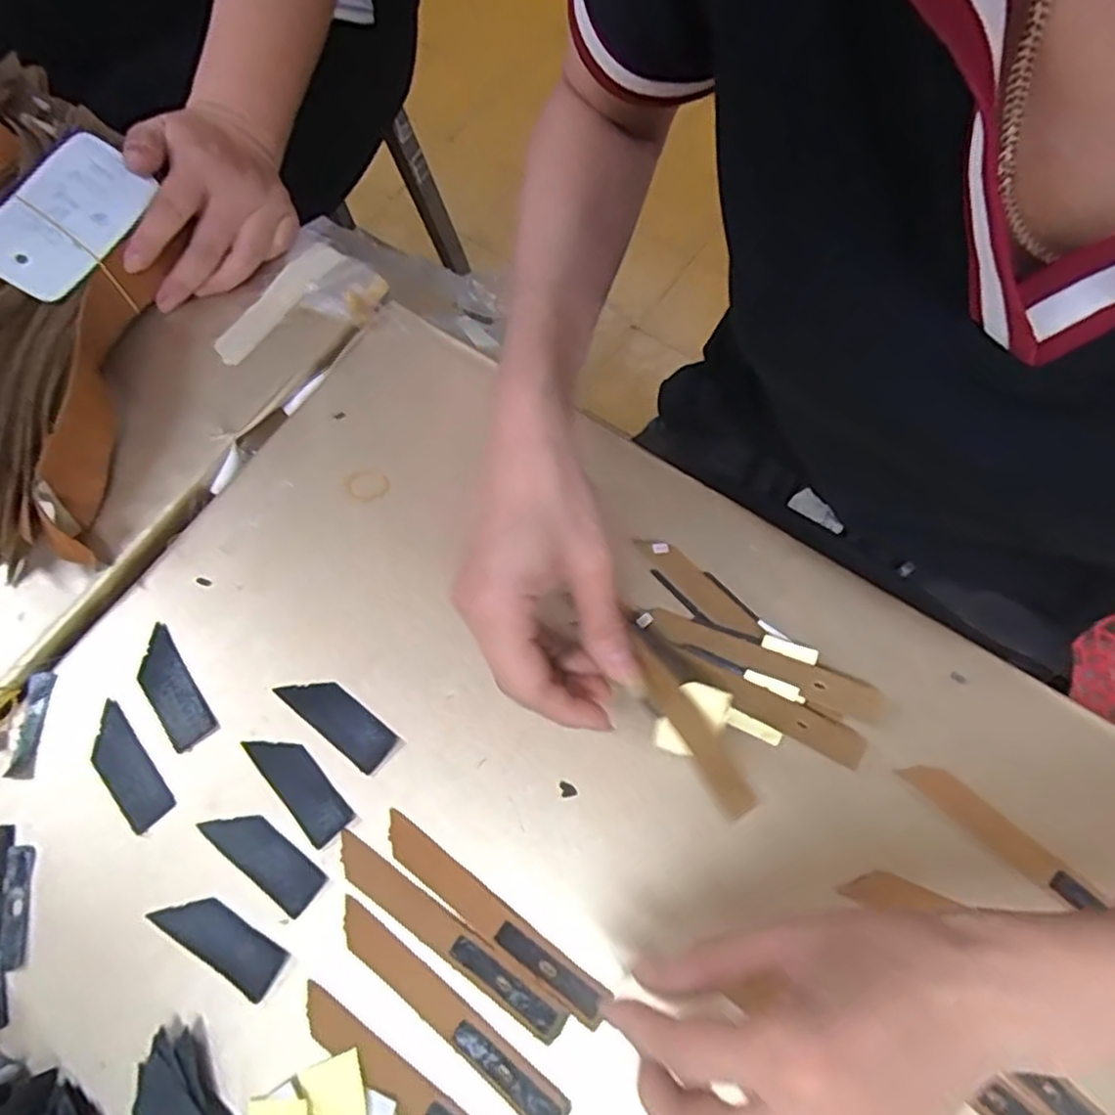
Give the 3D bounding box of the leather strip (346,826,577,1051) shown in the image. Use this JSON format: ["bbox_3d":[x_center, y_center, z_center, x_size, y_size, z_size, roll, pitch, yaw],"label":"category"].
[{"bbox_3d":[-0.052,0.170,0.319,0.126,0.004,0.016,33,74,14],"label":"leather strip"}]

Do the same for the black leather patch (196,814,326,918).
[{"bbox_3d":[-0.141,0.141,0.335,0.065,0.004,0.023,34,74,14],"label":"black leather patch"}]

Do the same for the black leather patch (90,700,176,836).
[{"bbox_3d":[-0.220,0.106,0.357,0.024,0.004,0.066,-40,73,-11],"label":"black leather patch"}]

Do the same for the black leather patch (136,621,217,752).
[{"bbox_3d":[-0.204,0.067,0.369,0.024,0.004,0.067,-36,72,-10],"label":"black leather patch"}]

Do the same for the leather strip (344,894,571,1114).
[{"bbox_3d":[-0.049,0.199,0.308,0.126,0.004,0.016,35,75,14],"label":"leather strip"}]

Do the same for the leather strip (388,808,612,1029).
[{"bbox_3d":[-0.031,0.163,0.321,0.125,0.004,0.017,35,75,14],"label":"leather strip"}]

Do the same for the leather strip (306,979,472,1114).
[{"bbox_3d":[-0.060,0.230,0.299,0.126,0.005,0.016,31,74,13],"label":"leather strip"}]

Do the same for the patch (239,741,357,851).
[{"bbox_3d":[-0.128,0.110,0.346,0.023,0.004,0.064,-42,73,-12],"label":"patch"}]

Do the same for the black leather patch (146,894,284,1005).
[{"bbox_3d":[-0.156,0.174,0.323,0.065,0.004,0.023,28,73,13],"label":"black leather patch"}]

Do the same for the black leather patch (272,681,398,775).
[{"bbox_3d":[-0.112,0.081,0.358,0.064,0.004,0.023,35,75,14],"label":"black leather patch"}]

